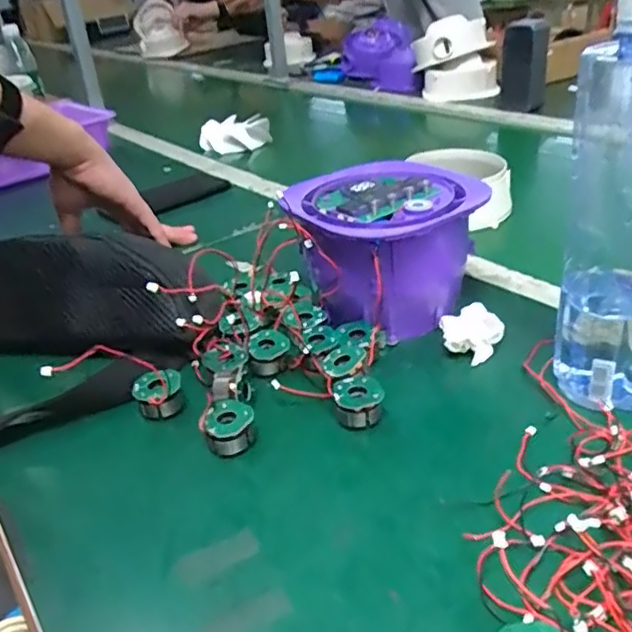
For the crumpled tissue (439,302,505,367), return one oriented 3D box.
[{"bbox_3d":[0.112,0.010,0.439,0.040,0.021,0.047,-4,31,7],"label":"crumpled tissue"}]

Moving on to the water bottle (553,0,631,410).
[{"bbox_3d":[0.172,-0.046,0.340,0.067,0.207,0.066,9,36,23],"label":"water bottle"}]

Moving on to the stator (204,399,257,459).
[{"bbox_3d":[-0.052,0.070,0.376,0.029,0.026,0.027,-10,31,-4],"label":"stator"}]

